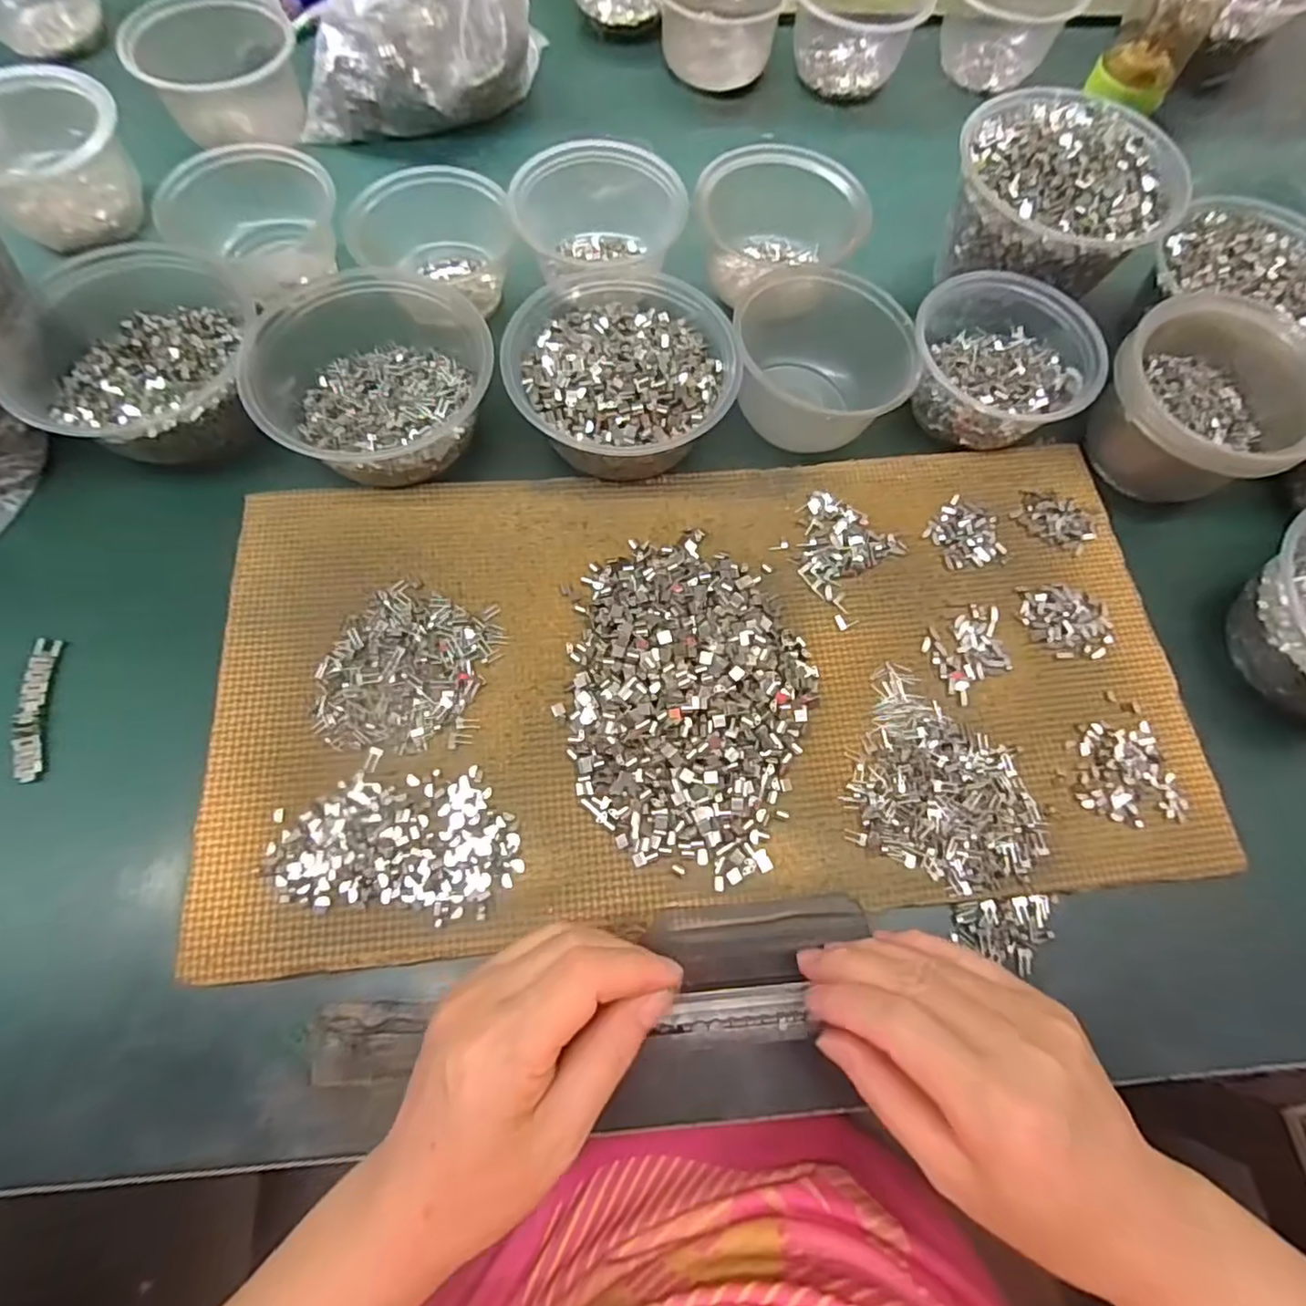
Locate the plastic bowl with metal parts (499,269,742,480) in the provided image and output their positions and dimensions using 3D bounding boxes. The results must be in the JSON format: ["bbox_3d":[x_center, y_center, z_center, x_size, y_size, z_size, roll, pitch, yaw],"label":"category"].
[{"bbox_3d":[-0.020,-0.172,0.393,0.131,0.056,0.138,1,69,-2],"label":"plastic bowl with metal parts"}]

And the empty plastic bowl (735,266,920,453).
[{"bbox_3d":[0.108,-0.190,0.407,0.102,0.050,0.102,1,69,-2],"label":"empty plastic bowl"}]

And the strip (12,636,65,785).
[{"bbox_3d":[-0.326,0.028,0.332,0.013,0.006,0.078,-12,70,-6],"label":"strip"}]

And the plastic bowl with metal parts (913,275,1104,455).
[{"bbox_3d":[0.227,-0.195,0.414,0.113,0.052,0.123,1,69,-2],"label":"plastic bowl with metal parts"}]

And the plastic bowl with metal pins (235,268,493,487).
[{"bbox_3d":[-0.169,-0.165,0.382,0.129,0.058,0.127,1,69,-2],"label":"plastic bowl with metal pins"}]

